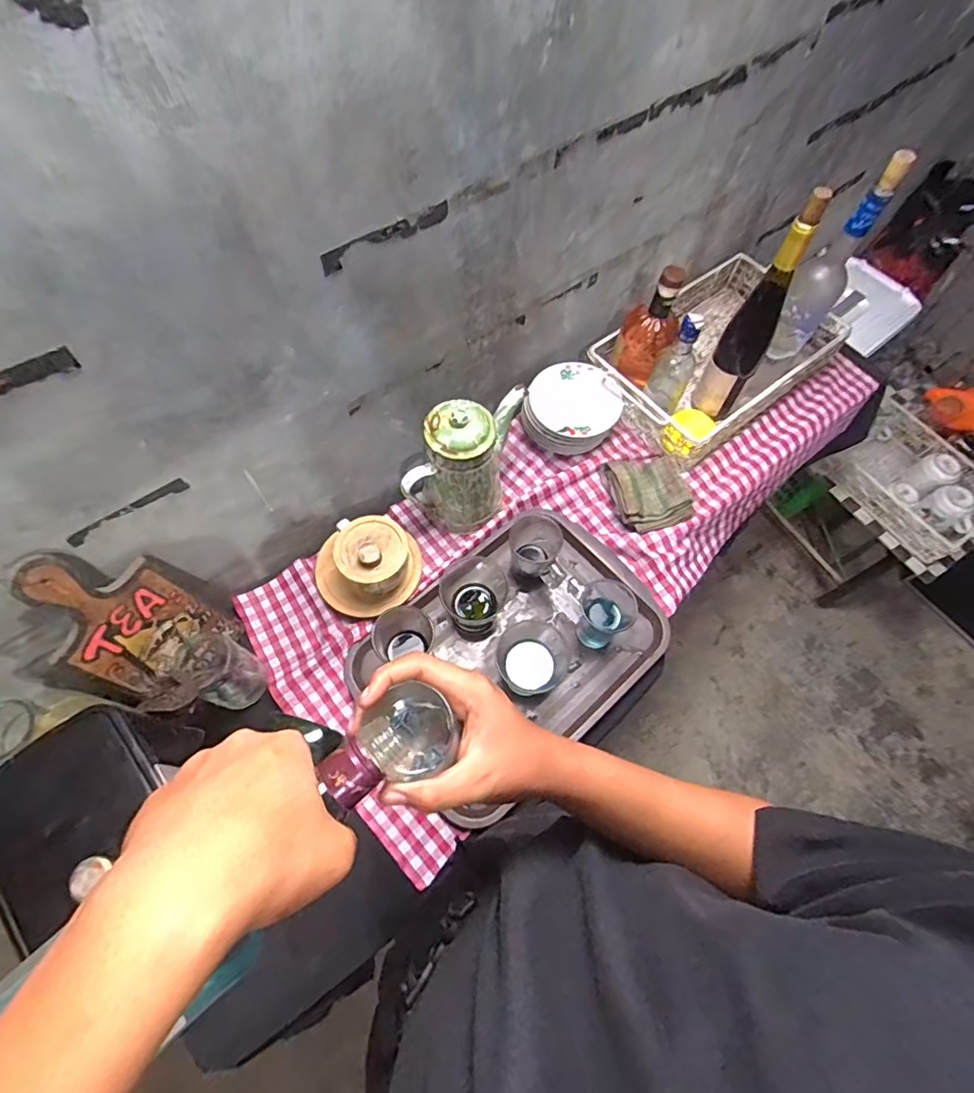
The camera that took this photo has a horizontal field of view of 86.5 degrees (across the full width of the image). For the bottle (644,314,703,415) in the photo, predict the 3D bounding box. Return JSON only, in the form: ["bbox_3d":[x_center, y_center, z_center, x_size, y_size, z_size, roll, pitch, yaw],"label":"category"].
[{"bbox_3d":[0.291,-0.279,0.797,0.061,0.159,0.049,23,66,9],"label":"bottle"}]

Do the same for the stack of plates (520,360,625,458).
[{"bbox_3d":[0.141,-0.223,0.867,0.144,0.076,0.145,23,66,9],"label":"stack of plates"}]

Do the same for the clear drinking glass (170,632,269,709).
[{"bbox_3d":[-0.358,0.159,0.674,0.094,0.143,0.085,23,66,9],"label":"clear drinking glass"}]

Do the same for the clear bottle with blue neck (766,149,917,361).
[{"bbox_3d":[0.479,-0.385,0.732,0.066,0.288,0.061,33,68,13],"label":"clear bottle with blue neck"}]

